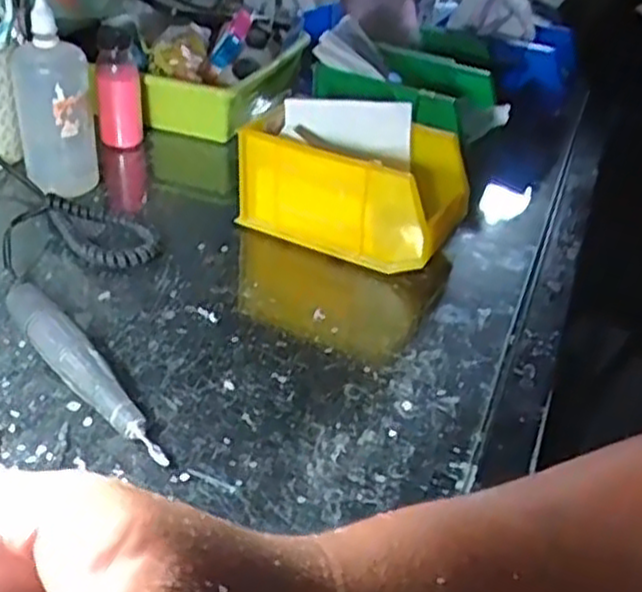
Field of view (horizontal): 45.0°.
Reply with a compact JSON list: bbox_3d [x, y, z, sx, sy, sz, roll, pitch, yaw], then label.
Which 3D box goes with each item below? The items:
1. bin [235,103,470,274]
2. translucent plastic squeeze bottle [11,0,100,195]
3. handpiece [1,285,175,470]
[{"bbox_3d":[0.030,-0.092,0.645,0.174,0.092,0.105,19,37,19],"label":"bin"},{"bbox_3d":[-0.226,-0.161,0.660,0.062,0.147,0.055,-9,37,-20],"label":"translucent plastic squeeze bottle"},{"bbox_3d":[-0.147,0.047,0.475,0.027,0.032,0.169,-23,44,-35],"label":"handpiece"}]

